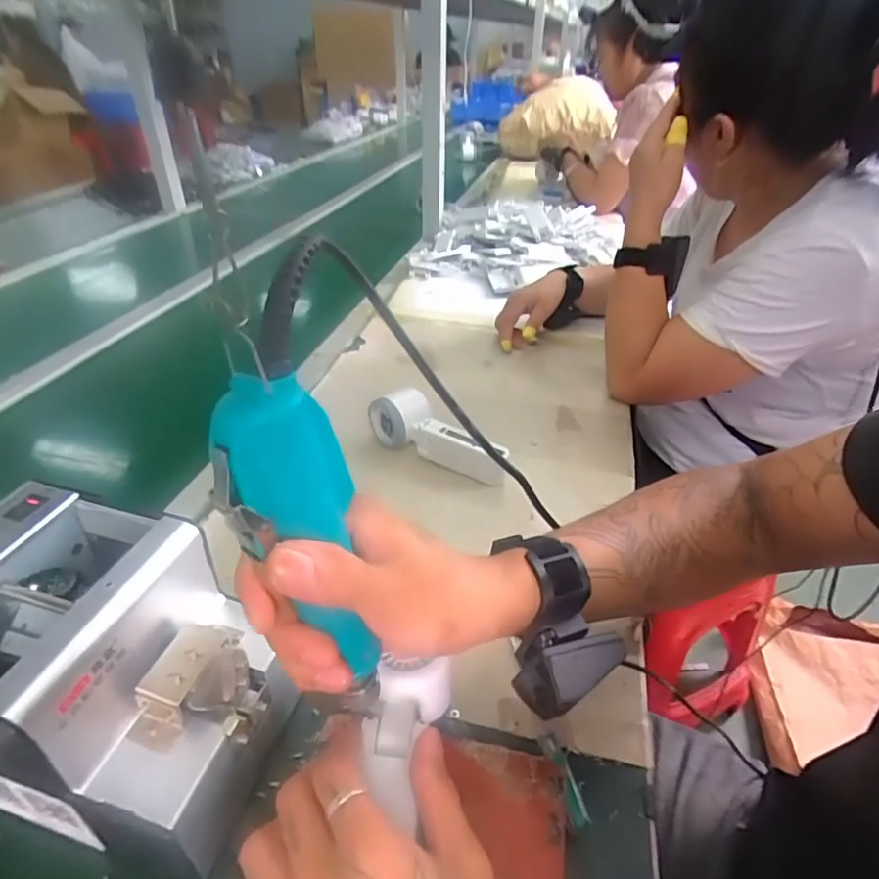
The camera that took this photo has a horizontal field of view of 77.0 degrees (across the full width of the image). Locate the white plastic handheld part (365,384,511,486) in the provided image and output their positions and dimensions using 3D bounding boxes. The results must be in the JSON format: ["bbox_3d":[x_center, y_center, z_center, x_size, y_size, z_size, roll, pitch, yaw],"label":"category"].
[{"bbox_3d":[-0.007,-0.004,0.594,0.168,0.068,0.034,24,42,28],"label":"white plastic handheld part"}]

